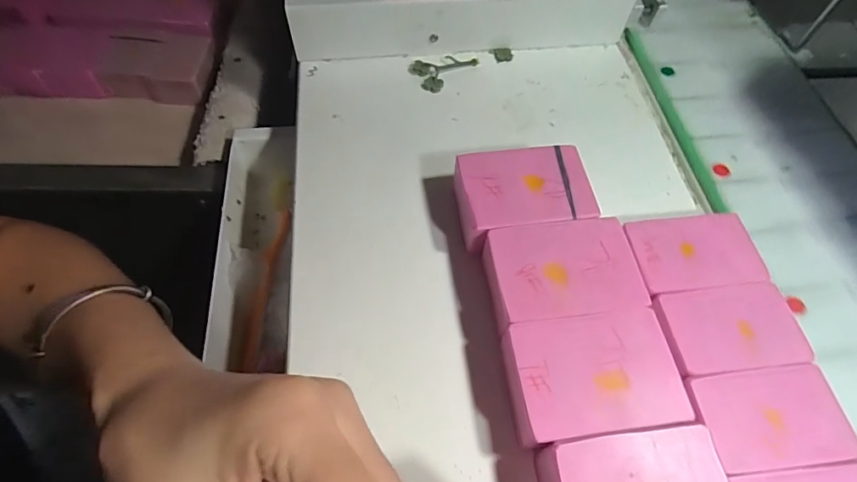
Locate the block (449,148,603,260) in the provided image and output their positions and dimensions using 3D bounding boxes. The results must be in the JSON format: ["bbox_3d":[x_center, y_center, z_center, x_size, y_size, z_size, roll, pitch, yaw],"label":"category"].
[{"bbox_3d":[0.052,-0.023,0.275,0.075,0.035,0.052,-7,60,-6],"label":"block"}]

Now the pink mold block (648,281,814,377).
[{"bbox_3d":[0.153,0.046,0.244,0.069,0.012,0.043,-7,60,-6],"label":"pink mold block"}]

